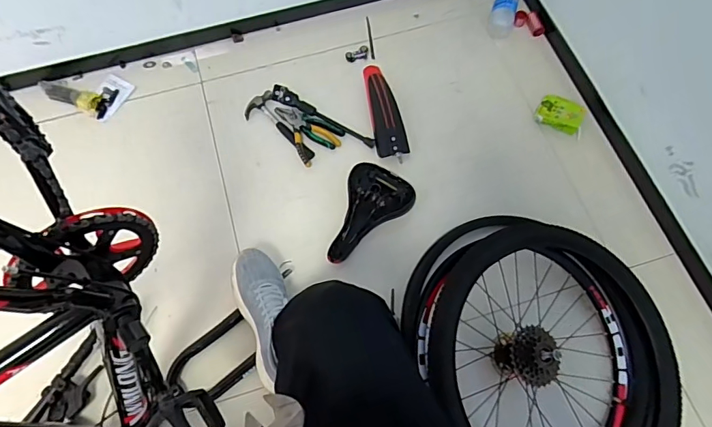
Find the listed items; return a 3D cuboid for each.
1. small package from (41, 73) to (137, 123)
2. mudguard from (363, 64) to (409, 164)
[{"bbox_3d":[-0.709,-0.326,1.196,0.225,0.042,0.130,18,70,9],"label":"small package"},{"bbox_3d":[0.069,-0.263,1.142,0.077,0.038,0.289,-10,69,-2],"label":"mudguard"}]

